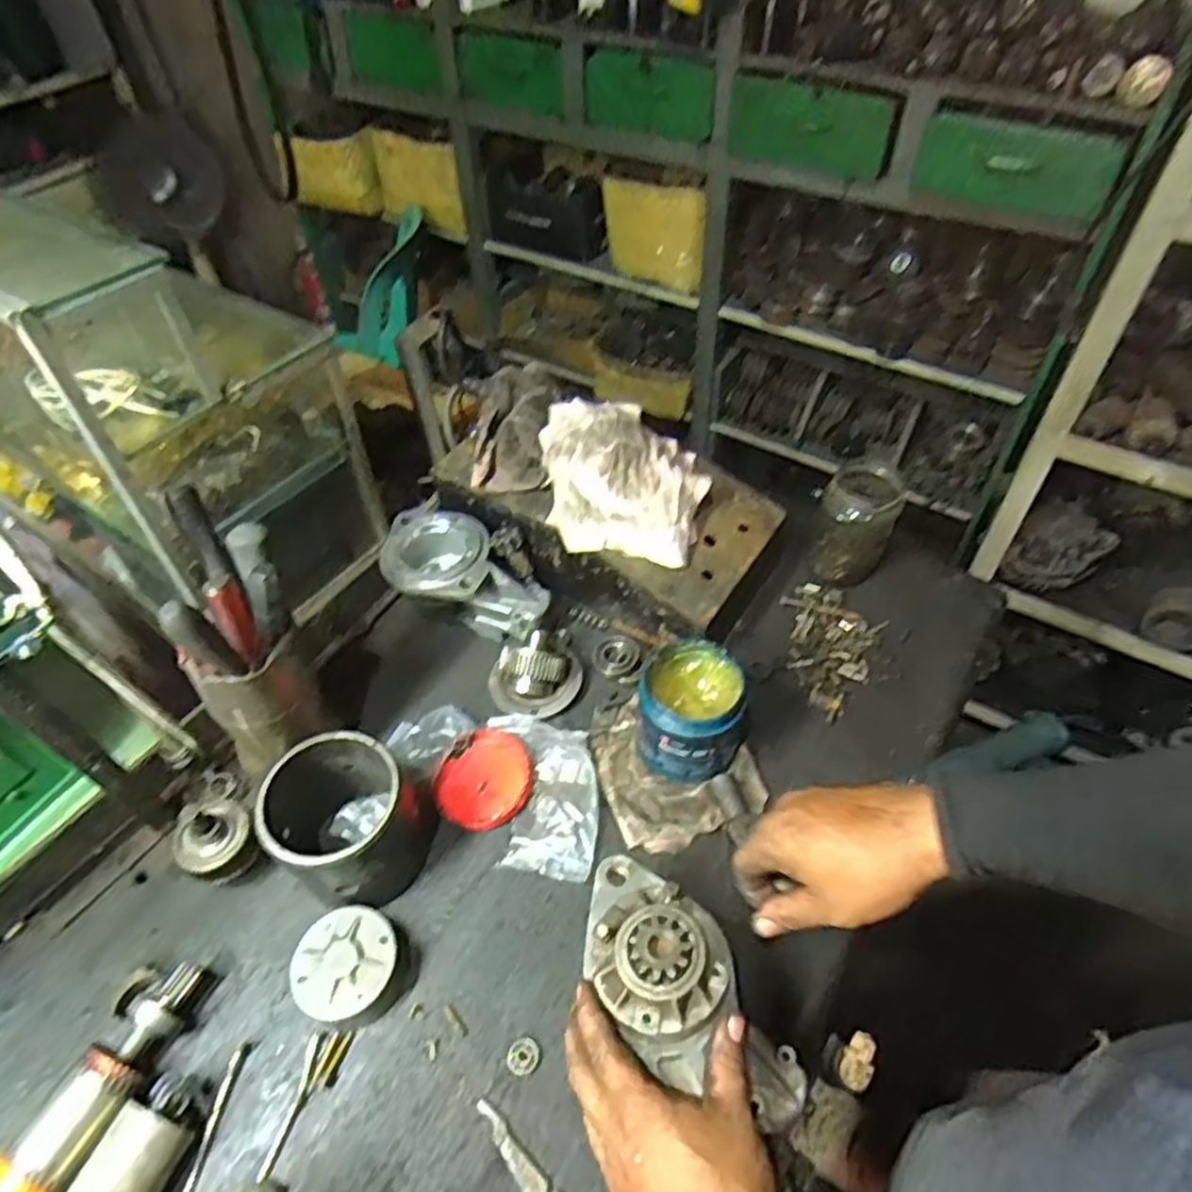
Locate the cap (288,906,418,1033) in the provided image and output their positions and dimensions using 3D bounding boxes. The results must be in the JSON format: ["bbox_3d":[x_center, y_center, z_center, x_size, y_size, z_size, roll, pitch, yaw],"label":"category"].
[{"bbox_3d":[-0.190,0.289,0.587,0.085,0.044,0.079,-1,49,1],"label":"cap"}]

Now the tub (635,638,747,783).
[{"bbox_3d":[0.086,0.107,0.674,0.083,0.102,0.089,-1,49,1],"label":"tub"}]

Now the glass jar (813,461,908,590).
[{"bbox_3d":[0.275,-0.077,0.794,0.070,0.112,0.075,-1,49,1],"label":"glass jar"}]

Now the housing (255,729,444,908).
[{"bbox_3d":[-0.205,0.176,0.624,0.116,0.112,0.125,-1,49,1],"label":"housing"}]

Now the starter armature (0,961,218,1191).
[{"bbox_3d":[-0.354,0.357,0.532,0.055,0.045,0.196,20,53,18],"label":"starter armature"}]

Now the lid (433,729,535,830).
[{"bbox_3d":[-0.100,0.167,0.689,0.081,0.019,0.090,21,54,19],"label":"lid"}]

